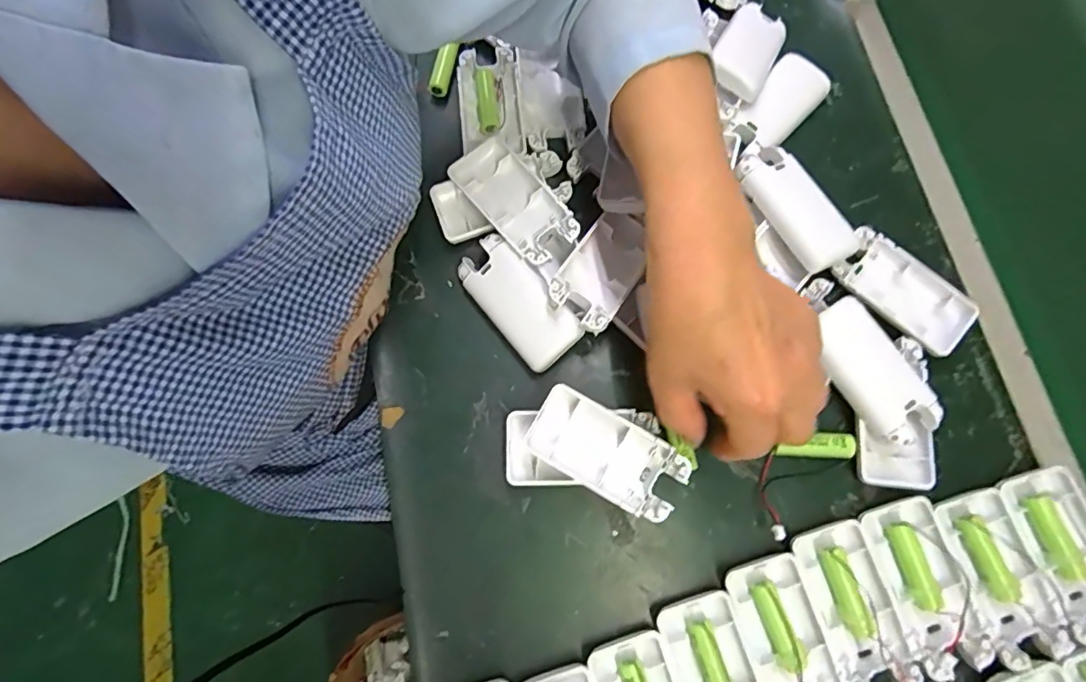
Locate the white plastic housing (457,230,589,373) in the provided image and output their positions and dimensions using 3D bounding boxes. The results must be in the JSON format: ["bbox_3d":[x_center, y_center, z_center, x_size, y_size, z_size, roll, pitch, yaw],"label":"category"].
[{"bbox_3d":[-0.017,-0.027,0.358,0.045,0.012,0.093,-44,77,15],"label":"white plastic housing"}]

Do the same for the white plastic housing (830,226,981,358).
[{"bbox_3d":[0.245,-0.033,0.370,0.092,0.014,0.050,40,79,9],"label":"white plastic housing"}]

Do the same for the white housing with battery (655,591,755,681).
[{"bbox_3d":[0.100,0.198,0.310,0.044,0.013,0.093,-17,76,-4],"label":"white housing with battery"}]

